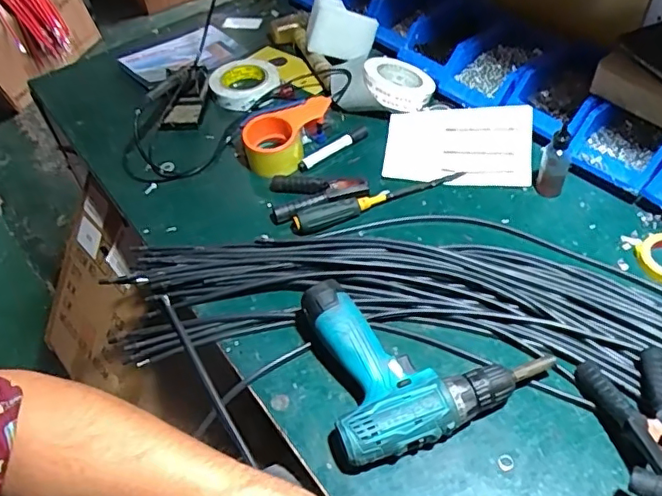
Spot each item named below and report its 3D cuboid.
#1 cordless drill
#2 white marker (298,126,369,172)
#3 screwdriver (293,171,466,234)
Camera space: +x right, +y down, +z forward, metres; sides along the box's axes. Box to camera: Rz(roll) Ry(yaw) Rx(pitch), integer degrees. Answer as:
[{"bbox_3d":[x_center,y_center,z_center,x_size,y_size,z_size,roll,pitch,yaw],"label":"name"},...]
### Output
[{"bbox_3d":[0.099,0.106,0.605,0.233,0.058,0.191,-16,50,-9],"label":"cordless drill"},{"bbox_3d":[0.006,-0.158,0.877,0.134,0.017,0.021,-34,55,-23],"label":"white marker"},{"bbox_3d":[0.072,-0.069,0.783,0.259,0.031,0.033,-20,50,-12],"label":"screwdriver"}]

